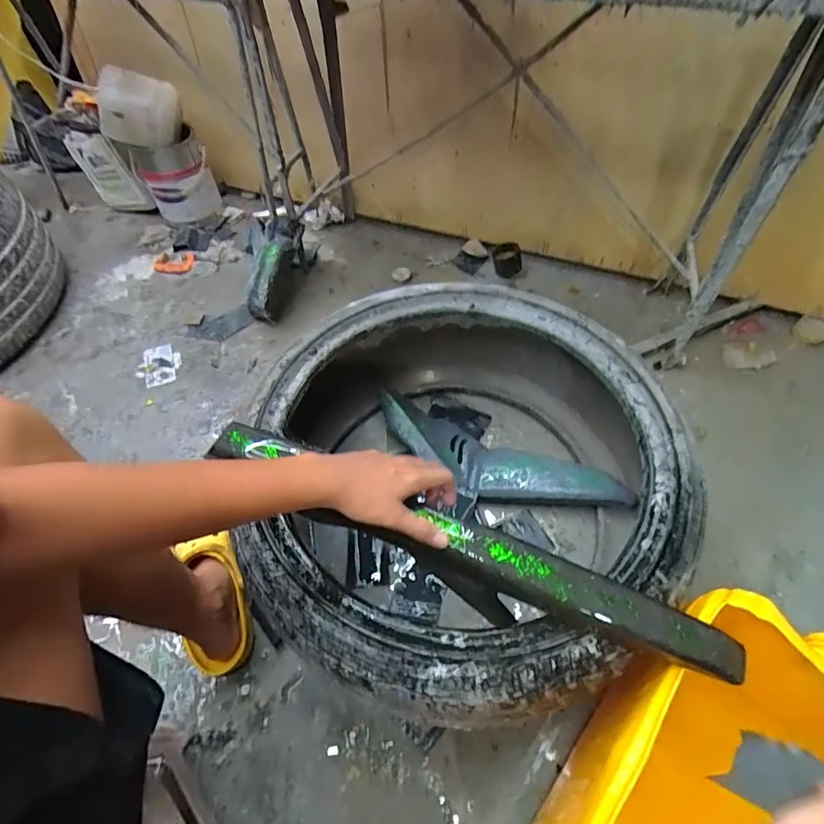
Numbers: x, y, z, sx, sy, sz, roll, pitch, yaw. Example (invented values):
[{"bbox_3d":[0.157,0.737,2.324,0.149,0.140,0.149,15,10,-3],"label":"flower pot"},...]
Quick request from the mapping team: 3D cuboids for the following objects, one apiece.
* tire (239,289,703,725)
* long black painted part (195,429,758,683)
[{"bbox_3d":[0.071,0.091,0.687,0.560,0.239,0.597,-3,54,0],"label":"tire"},{"bbox_3d":[0.042,0.130,0.471,0.549,0.045,0.051,21,58,12],"label":"long black painted part"}]

